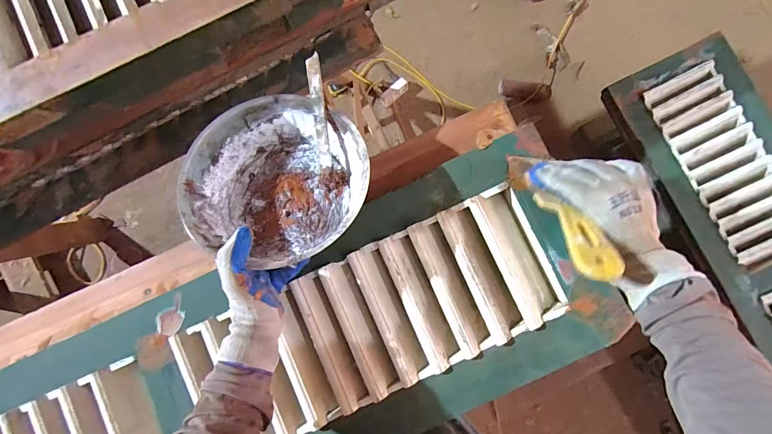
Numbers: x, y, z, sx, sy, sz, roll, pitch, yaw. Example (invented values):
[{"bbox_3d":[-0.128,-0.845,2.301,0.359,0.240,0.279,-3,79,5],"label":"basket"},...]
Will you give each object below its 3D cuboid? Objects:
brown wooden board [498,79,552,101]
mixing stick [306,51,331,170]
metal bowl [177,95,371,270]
[{"bbox_3d":[0.485,-0.439,1.300,0.181,0.044,0.067,10,84,3],"label":"brown wooden board"},{"bbox_3d":[-0.080,-0.123,0.445,0.015,0.004,0.129,-4,107,2],"label":"mixing stick"},{"bbox_3d":[-0.124,-0.037,0.449,0.209,0.085,0.209,-1,71,3],"label":"metal bowl"}]

